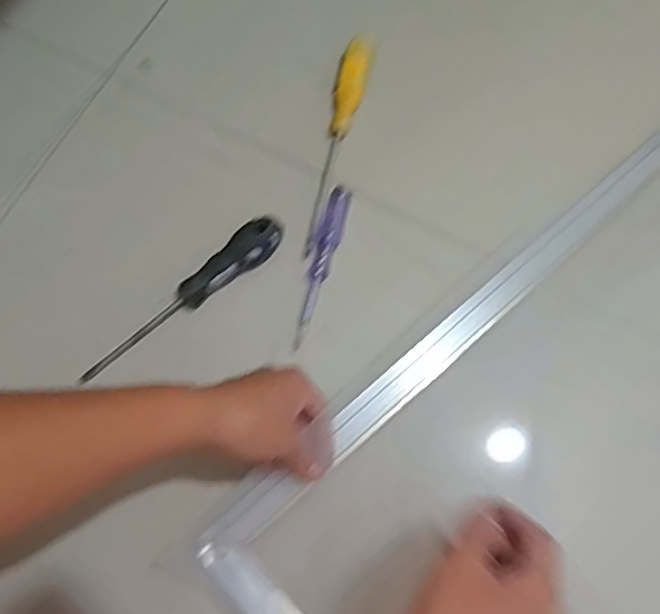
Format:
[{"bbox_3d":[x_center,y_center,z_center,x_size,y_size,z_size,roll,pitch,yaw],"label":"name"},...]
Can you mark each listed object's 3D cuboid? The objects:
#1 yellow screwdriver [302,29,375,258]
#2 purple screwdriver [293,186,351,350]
[{"bbox_3d":[0.004,-0.150,0.586,0.028,0.034,0.209,14,74,5],"label":"yellow screwdriver"},{"bbox_3d":[-0.007,-0.035,0.565,0.021,0.019,0.148,15,74,6],"label":"purple screwdriver"}]

